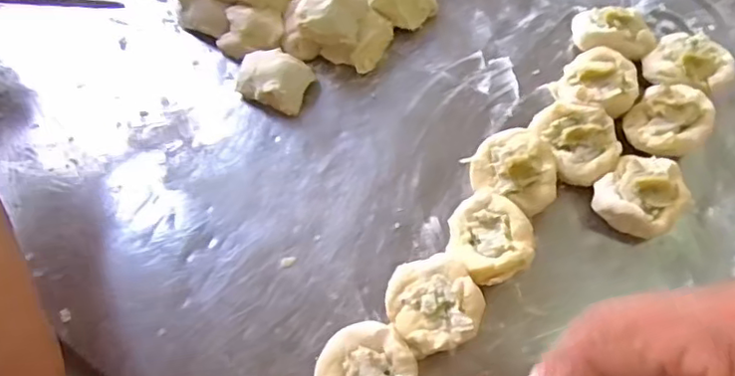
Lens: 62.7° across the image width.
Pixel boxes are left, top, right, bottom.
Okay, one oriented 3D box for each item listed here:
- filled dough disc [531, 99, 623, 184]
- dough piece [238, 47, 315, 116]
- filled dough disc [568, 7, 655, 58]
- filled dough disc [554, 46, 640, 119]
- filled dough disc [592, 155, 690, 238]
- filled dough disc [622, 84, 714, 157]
[{"bbox_3d":[0.134,-0.028,0.382,0.046,0.029,0.055,-25,65,-8],"label":"filled dough disc"},{"bbox_3d":[-0.067,-0.079,0.429,0.051,0.026,0.039,24,68,15],"label":"dough piece"},{"bbox_3d":[0.171,-0.105,0.420,0.052,0.032,0.039,6,63,7],"label":"filled dough disc"},{"bbox_3d":[0.153,-0.069,0.399,0.048,0.036,0.046,-2,62,3],"label":"filled dough disc"},{"bbox_3d":[0.163,0.007,0.362,0.051,0.029,0.046,-41,68,-15],"label":"filled dough disc"},{"bbox_3d":[0.190,-0.040,0.385,0.044,0.031,0.050,37,70,20],"label":"filled dough disc"}]

